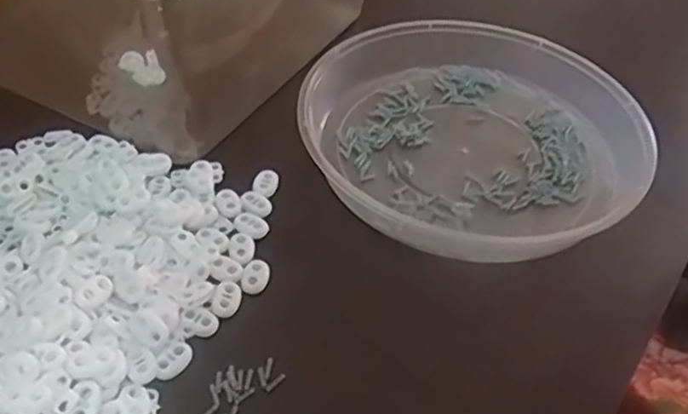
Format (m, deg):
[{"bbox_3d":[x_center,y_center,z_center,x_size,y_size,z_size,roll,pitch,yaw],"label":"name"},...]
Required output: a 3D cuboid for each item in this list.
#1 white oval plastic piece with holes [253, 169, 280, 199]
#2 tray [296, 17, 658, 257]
[{"bbox_3d":[-0.052,-0.015,0.441,0.016,0.006,0.023,13,45,11],"label":"white oval plastic piece with holes"},{"bbox_3d":[0.087,-0.053,0.468,0.227,0.050,0.230,2,46,-3],"label":"tray"}]

